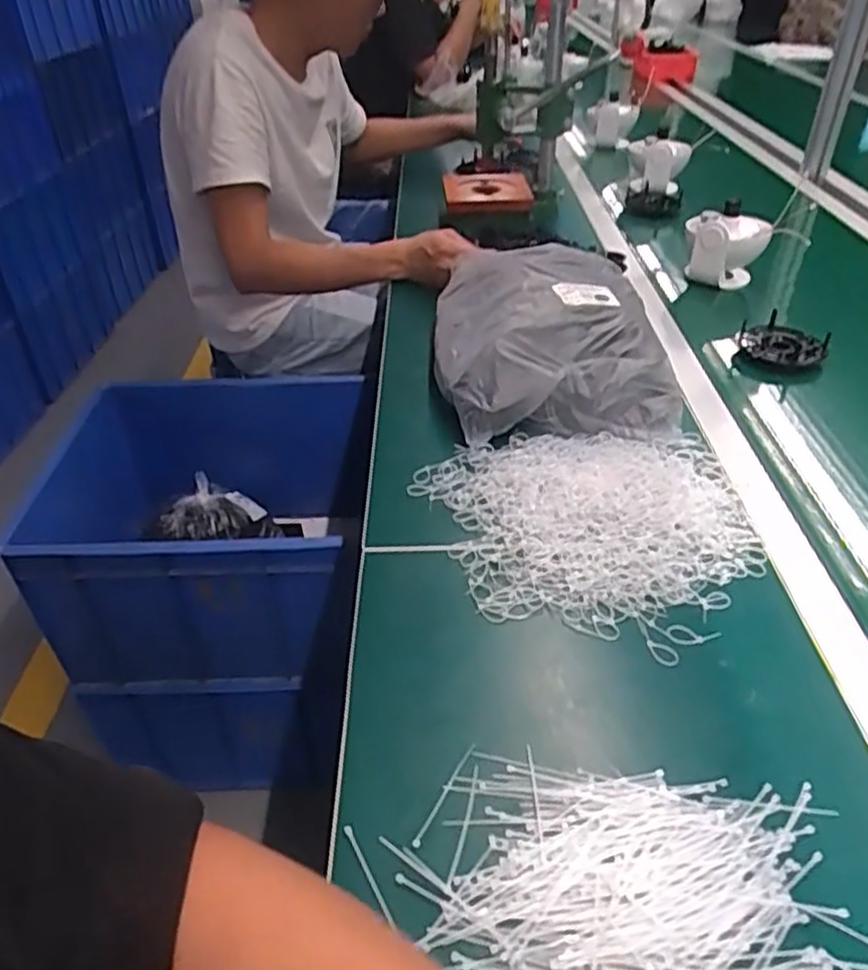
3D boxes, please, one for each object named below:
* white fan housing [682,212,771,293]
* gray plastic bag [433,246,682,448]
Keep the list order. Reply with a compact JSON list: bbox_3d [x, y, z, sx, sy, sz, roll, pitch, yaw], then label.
[{"bbox_3d":[0.427,-0.349,1.068,0.115,0.094,0.073,14,40,21],"label":"white fan housing"},{"bbox_3d":[0.129,-0.176,0.858,0.254,0.094,0.343,-2,37,0],"label":"gray plastic bag"}]

